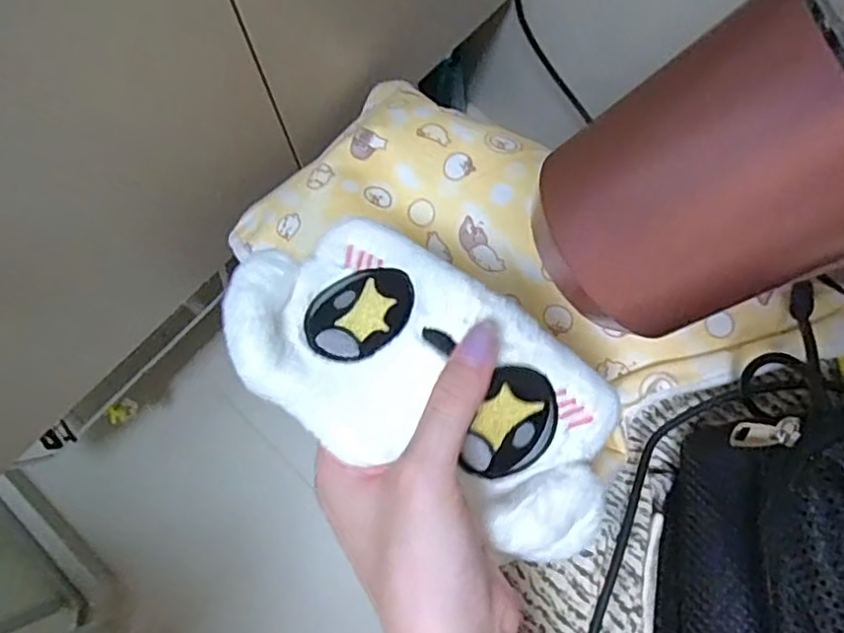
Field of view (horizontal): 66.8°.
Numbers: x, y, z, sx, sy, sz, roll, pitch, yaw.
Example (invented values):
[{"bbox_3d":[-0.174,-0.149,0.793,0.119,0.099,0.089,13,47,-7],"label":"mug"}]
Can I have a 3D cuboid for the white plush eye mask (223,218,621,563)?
[{"bbox_3d":[0.004,0.023,0.267,0.183,0.044,0.088,32,79,3],"label":"white plush eye mask"}]

